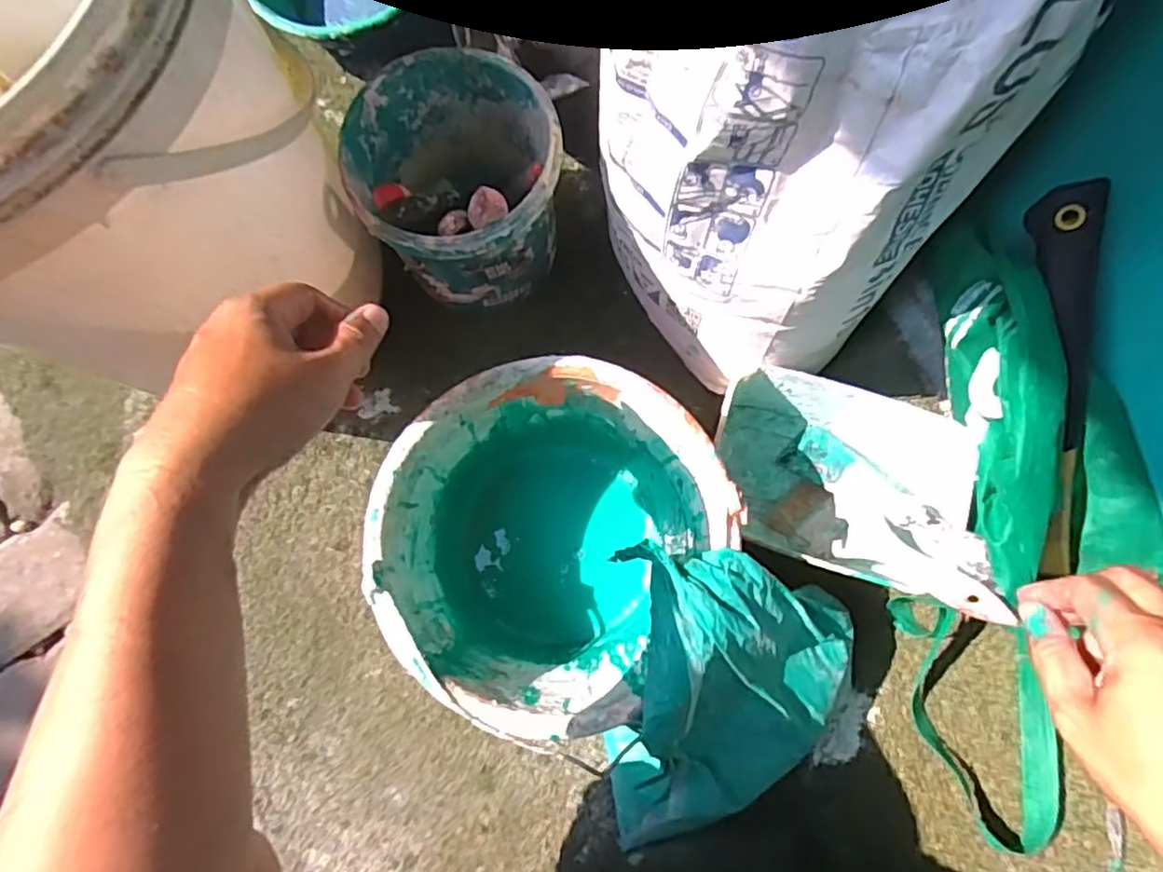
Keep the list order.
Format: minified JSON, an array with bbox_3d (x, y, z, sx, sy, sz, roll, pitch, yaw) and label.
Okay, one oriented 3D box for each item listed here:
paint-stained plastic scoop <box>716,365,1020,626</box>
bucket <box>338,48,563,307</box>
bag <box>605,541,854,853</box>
[{"bbox_3d":[0.211,0.037,0.527,0.194,0.119,0.146,19,78,4],"label":"paint-stained plastic scoop"},{"bbox_3d":[-0.100,-0.208,0.551,0.156,0.182,0.167,0,78,0],"label":"bucket"},{"bbox_3d":[0.117,0.199,0.470,0.194,0.169,0.224,0,78,-1],"label":"bag"}]

